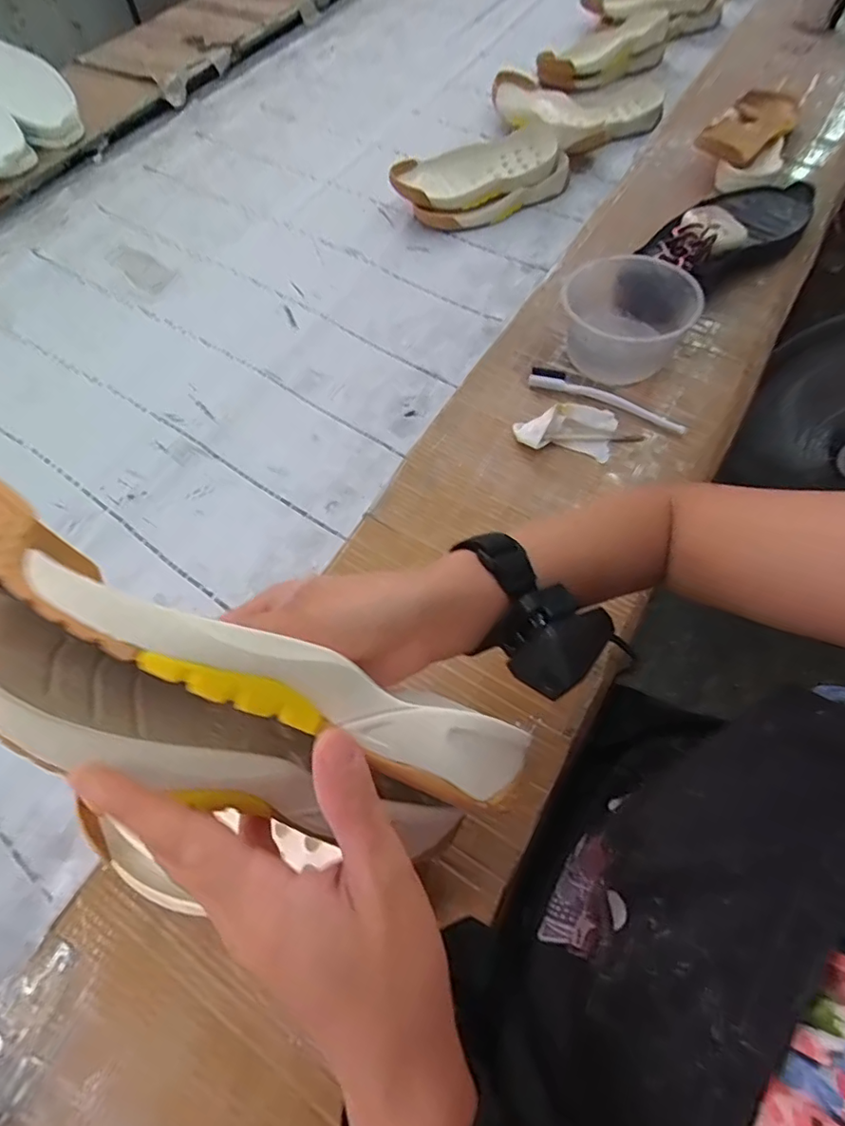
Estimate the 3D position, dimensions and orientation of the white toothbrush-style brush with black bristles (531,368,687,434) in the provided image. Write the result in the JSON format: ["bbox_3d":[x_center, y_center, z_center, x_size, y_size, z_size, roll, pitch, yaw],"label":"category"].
[{"bbox_3d":[0.200,-0.182,0.600,0.171,0.011,0.034,24,63,16],"label":"white toothbrush-style brush with black bristles"}]

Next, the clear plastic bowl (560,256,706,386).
[{"bbox_3d":[0.216,-0.258,0.604,0.135,0.080,0.135,0,62,0],"label":"clear plastic bowl"}]

